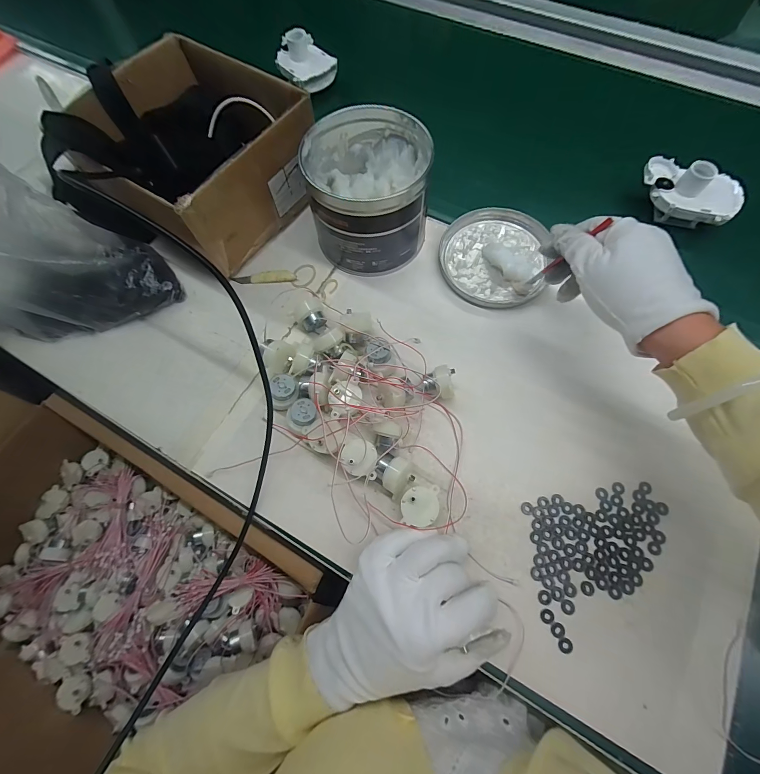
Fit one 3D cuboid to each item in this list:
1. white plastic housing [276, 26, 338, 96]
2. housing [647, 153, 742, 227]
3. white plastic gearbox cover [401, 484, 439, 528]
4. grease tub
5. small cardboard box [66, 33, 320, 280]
[{"bbox_3d":[-0.109,-0.476,0.499,0.073,0.046,0.072,-36,73,-12],"label":"white plastic housing"},{"bbox_3d":[0.356,-0.226,0.396,0.098,0.056,0.064,19,71,8],"label":"housing"},{"bbox_3d":[0.034,0.104,0.297,0.032,0.027,0.031,-2,70,0],"label":"white plastic gearbox cover"},{"bbox_3d":[-0.013,-0.209,0.374,0.124,0.102,0.134,-9,70,-2],"label":"grease tub"},{"bbox_3d":[-0.202,-0.267,0.397,0.210,0.109,0.179,37,74,13],"label":"small cardboard box"}]

